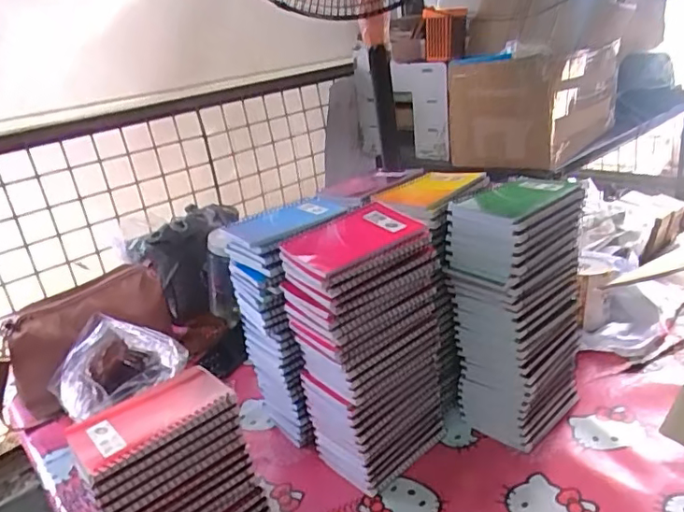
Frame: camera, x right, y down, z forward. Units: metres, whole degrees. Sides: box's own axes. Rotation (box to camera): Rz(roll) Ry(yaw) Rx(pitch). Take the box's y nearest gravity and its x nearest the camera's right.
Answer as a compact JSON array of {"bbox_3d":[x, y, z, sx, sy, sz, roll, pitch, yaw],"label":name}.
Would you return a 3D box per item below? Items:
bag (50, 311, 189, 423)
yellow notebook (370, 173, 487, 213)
[{"bbox_3d":[-0.302,0.148,0.734,0.149,0.093,0.171,-27,28,-37],"label":"bag"},{"bbox_3d":[0.106,-0.081,0.667,0.098,0.018,0.137,9,24,35],"label":"yellow notebook"}]

